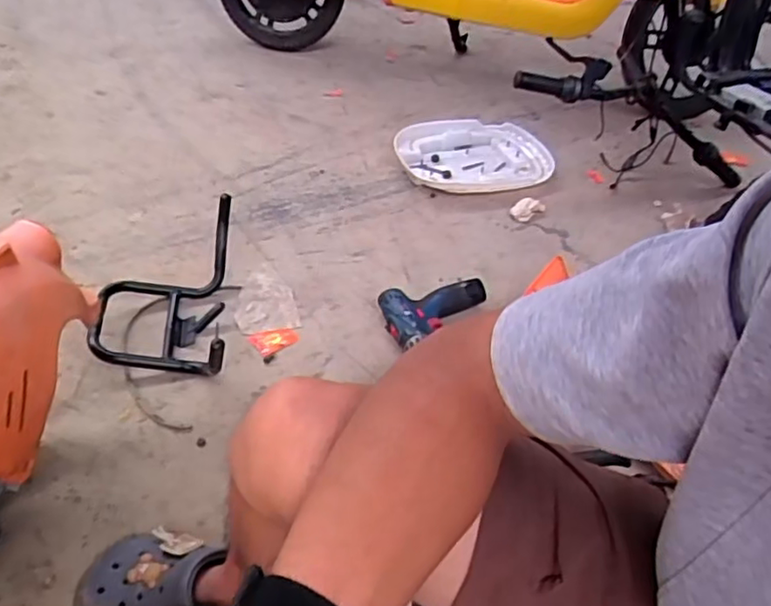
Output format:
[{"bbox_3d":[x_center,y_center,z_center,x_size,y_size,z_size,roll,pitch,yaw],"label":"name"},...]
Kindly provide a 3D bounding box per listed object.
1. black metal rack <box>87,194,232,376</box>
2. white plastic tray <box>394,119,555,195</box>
[{"bbox_3d":[-0.348,-0.023,0.963,0.198,0.143,0.247,0,44,-8],"label":"black metal rack"},{"bbox_3d":[0.212,-0.344,1.433,0.363,0.046,0.262,-9,46,-17],"label":"white plastic tray"}]

